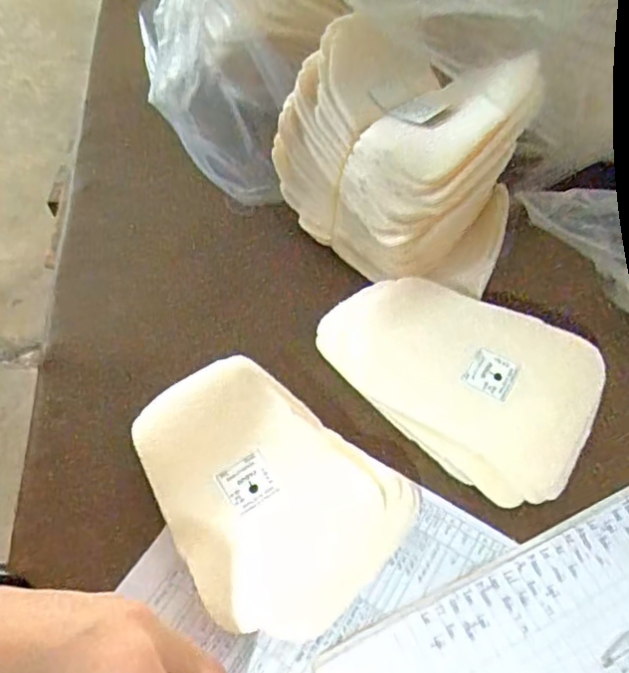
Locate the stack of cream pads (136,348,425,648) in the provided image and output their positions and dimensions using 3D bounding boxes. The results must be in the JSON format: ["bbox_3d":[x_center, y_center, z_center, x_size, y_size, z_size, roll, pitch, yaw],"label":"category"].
[{"bbox_3d":[-0.033,0.083,0.337,0.150,0.027,0.107,33,62,22],"label":"stack of cream pads"}]

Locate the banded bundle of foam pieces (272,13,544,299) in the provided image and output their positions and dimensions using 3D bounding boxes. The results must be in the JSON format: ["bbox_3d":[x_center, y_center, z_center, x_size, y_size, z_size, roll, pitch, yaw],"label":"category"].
[{"bbox_3d":[0.046,-0.120,0.393,0.168,0.116,0.097,27,60,19],"label":"banded bundle of foam pieces"}]

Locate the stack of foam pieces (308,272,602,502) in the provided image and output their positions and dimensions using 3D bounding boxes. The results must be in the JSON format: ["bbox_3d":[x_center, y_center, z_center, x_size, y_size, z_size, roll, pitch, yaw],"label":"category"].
[{"bbox_3d":[0.079,0.021,0.371,0.162,0.032,0.098,28,60,20],"label":"stack of foam pieces"}]

